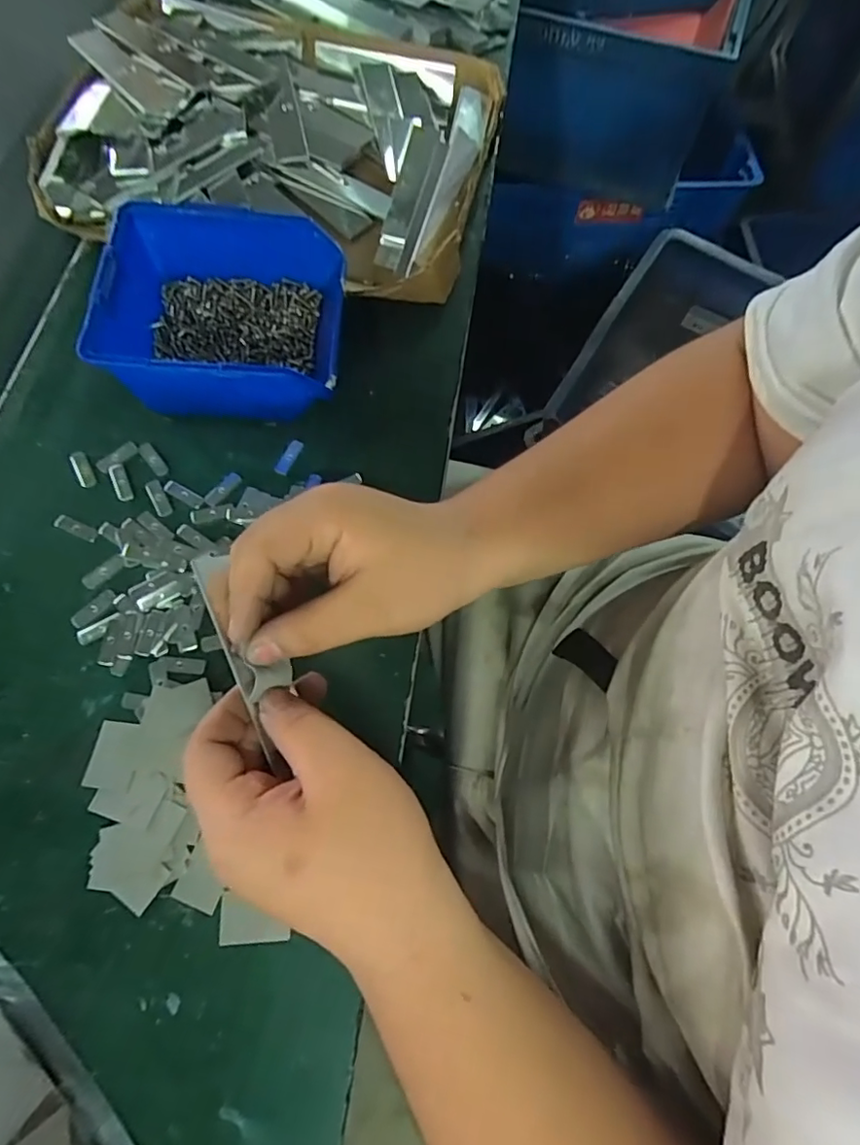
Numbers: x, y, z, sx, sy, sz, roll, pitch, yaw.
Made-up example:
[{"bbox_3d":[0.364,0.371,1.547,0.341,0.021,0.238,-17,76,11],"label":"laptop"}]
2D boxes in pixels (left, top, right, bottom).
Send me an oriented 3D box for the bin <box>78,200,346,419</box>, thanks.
[{"bbox_3d":[-0.120,-0.156,0.340,0.130,0.059,0.123,1,70,-2],"label":"bin"}]

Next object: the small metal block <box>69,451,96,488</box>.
[{"bbox_3d":[-0.208,-0.063,0.334,0.009,0.004,0.027,-27,73,-11],"label":"small metal block"}]

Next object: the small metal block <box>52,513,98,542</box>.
[{"bbox_3d":[-0.203,-0.026,0.320,0.026,0.004,0.008,24,71,7],"label":"small metal block"}]

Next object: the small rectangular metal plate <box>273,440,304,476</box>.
[{"bbox_3d":[-0.088,-0.072,0.347,0.008,0.004,0.024,25,71,7],"label":"small rectangular metal plate"}]

